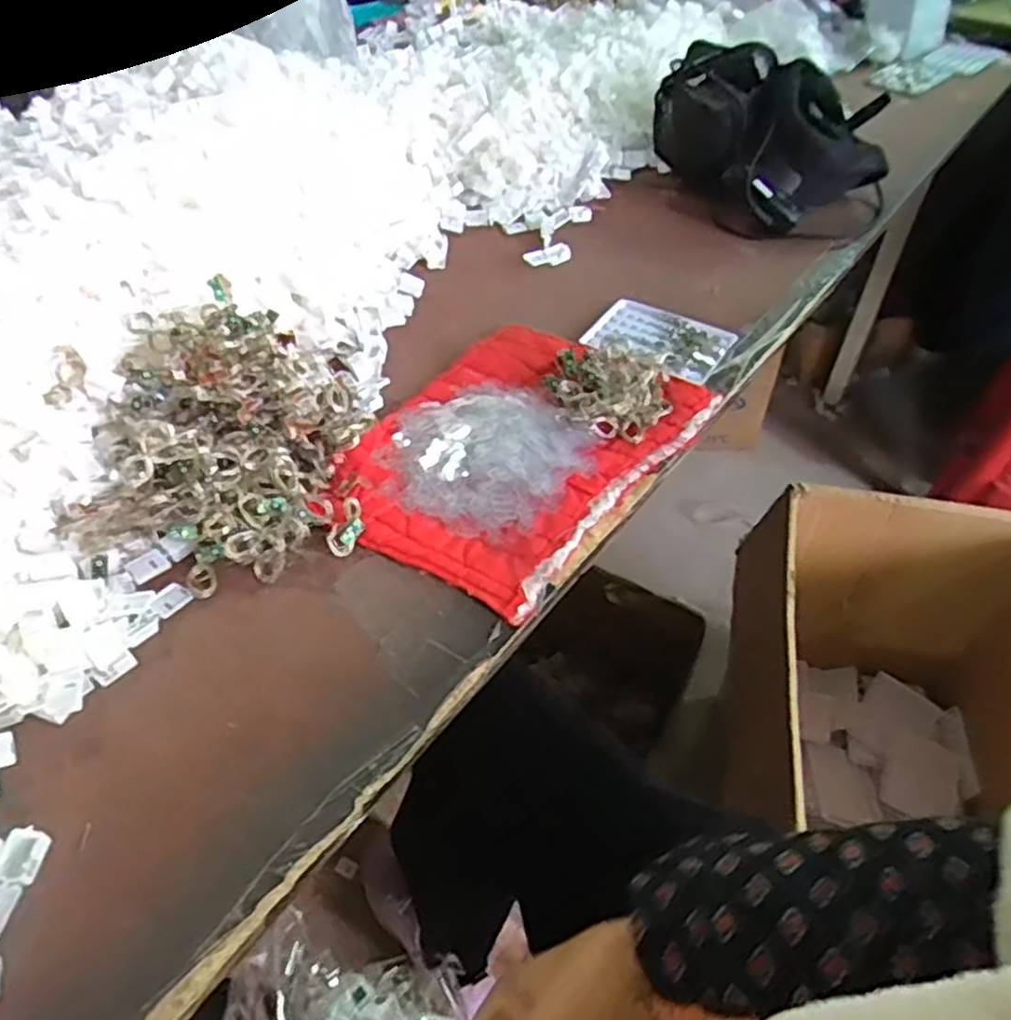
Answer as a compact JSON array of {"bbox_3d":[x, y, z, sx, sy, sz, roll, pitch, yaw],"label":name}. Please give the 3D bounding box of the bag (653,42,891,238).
[{"bbox_3d":[0.338,-0.492,0.943,0.222,0.137,0.256,-29,54,-24],"label":"bag"}]

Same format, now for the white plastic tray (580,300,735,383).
[{"bbox_3d":[0.151,-0.170,0.729,0.132,0.011,0.096,25,51,23],"label":"white plastic tray"}]

